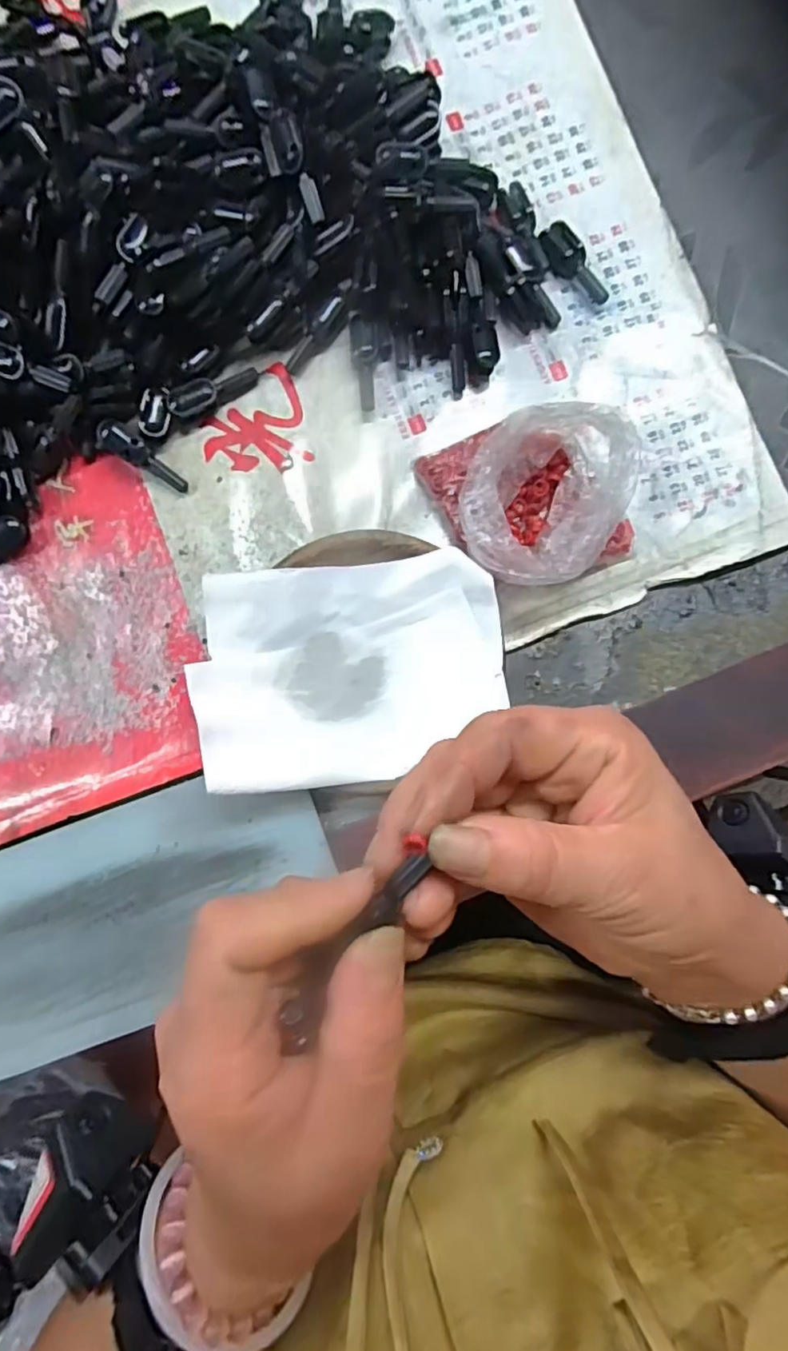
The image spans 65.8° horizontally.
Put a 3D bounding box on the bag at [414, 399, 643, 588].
[{"bbox_3d":[0.062,-0.077,0.266,0.083,0.036,0.074,-20,87,-1],"label":"bag"}]

